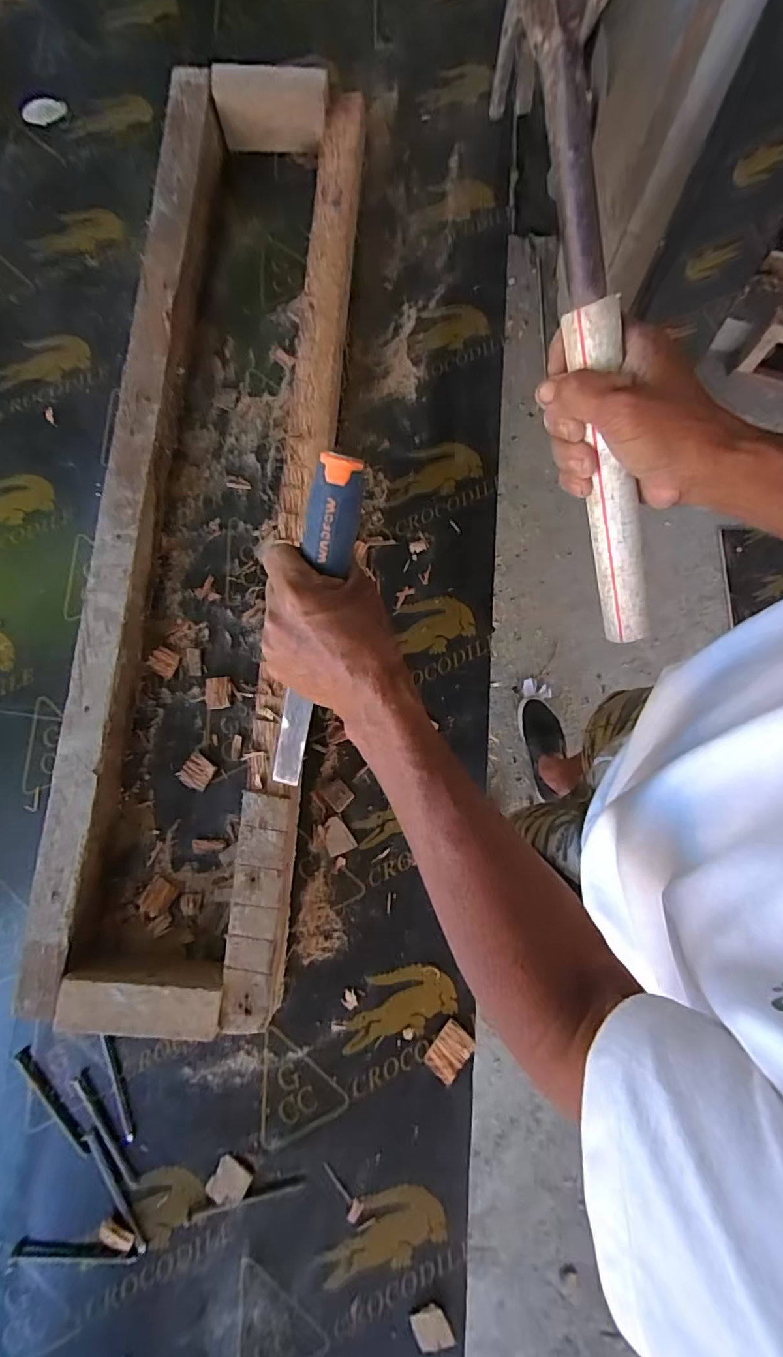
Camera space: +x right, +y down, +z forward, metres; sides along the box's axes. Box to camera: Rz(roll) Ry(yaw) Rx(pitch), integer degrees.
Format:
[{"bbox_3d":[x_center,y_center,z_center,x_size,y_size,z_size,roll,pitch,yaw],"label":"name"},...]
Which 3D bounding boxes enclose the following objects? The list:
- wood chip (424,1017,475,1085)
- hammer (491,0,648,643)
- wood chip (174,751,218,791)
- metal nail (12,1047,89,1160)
[{"bbox_3d":[0.051,0.324,0.453,0.030,0.004,0.040,37,77,23],"label":"wood chip"},{"bbox_3d":[0.123,-0.189,0.315,0.025,0.090,0.362,-20,115,-4],"label":"hammer"},{"bbox_3d":[-0.179,0.087,0.480,0.030,0.006,0.030,37,82,6],"label":"wood chip"},{"bbox_3d":[-0.287,0.359,0.439,0.010,0.006,0.101,-40,82,-7],"label":"metal nail"}]

